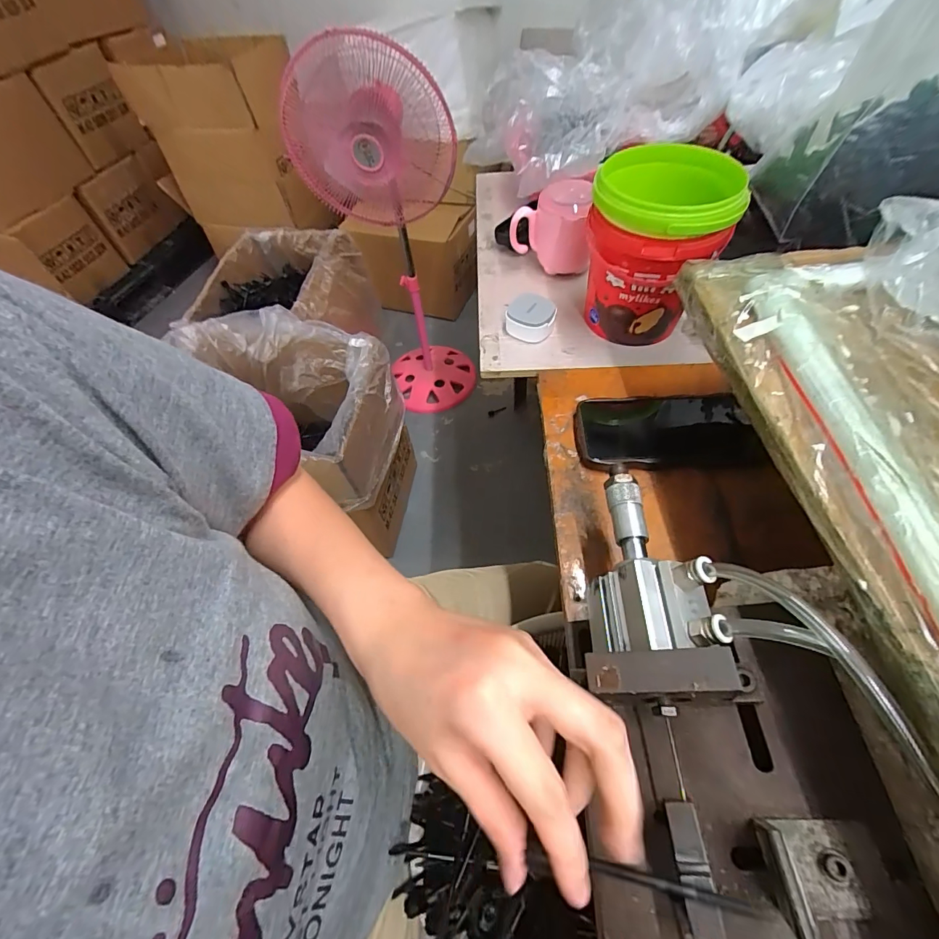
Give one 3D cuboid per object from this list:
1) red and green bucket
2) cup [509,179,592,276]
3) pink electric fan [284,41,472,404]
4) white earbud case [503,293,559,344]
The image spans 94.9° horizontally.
[{"bbox_3d":[0.188,-0.225,0.454,0.124,0.151,0.122,-2,56,3],"label":"red and green bucket"},{"bbox_3d":[0.101,-0.300,0.548,0.096,0.093,0.081,3,57,6],"label":"cup"},{"bbox_3d":[-0.185,-0.536,1.134,0.333,0.855,0.277,-18,57,-8],"label":"pink electric fan"},{"bbox_3d":[0.074,-0.182,0.509,0.055,0.030,0.053,18,59,15],"label":"white earbud case"}]

